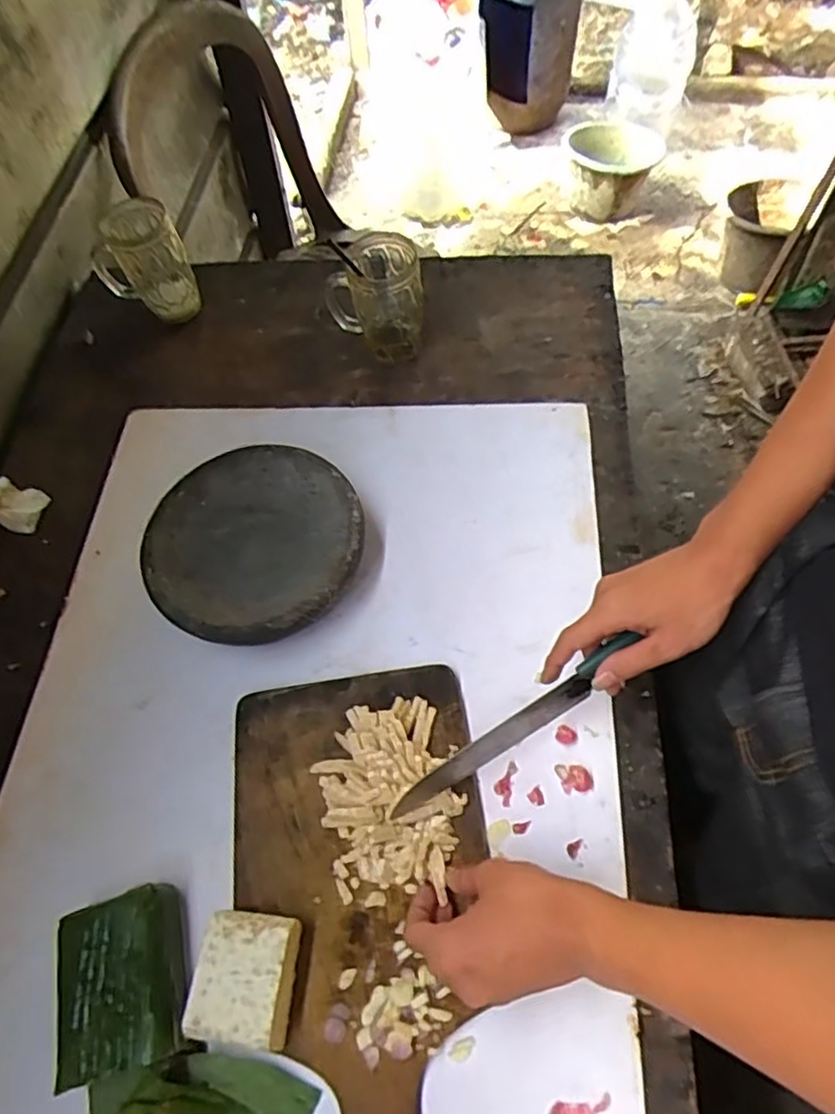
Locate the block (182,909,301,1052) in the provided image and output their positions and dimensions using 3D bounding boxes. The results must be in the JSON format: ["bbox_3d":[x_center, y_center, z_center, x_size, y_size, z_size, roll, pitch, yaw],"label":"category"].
[{"bbox_3d":[-0.115,0.290,0.466,0.066,0.043,0.075,6,60,6],"label":"block"}]

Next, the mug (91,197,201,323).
[{"bbox_3d":[-0.318,-0.336,0.785,0.099,0.131,0.067,-26,63,-10],"label":"mug"}]

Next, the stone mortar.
[{"bbox_3d":[-0.151,-0.009,0.638,0.193,0.053,0.192,-13,62,-3],"label":"stone mortar"}]

